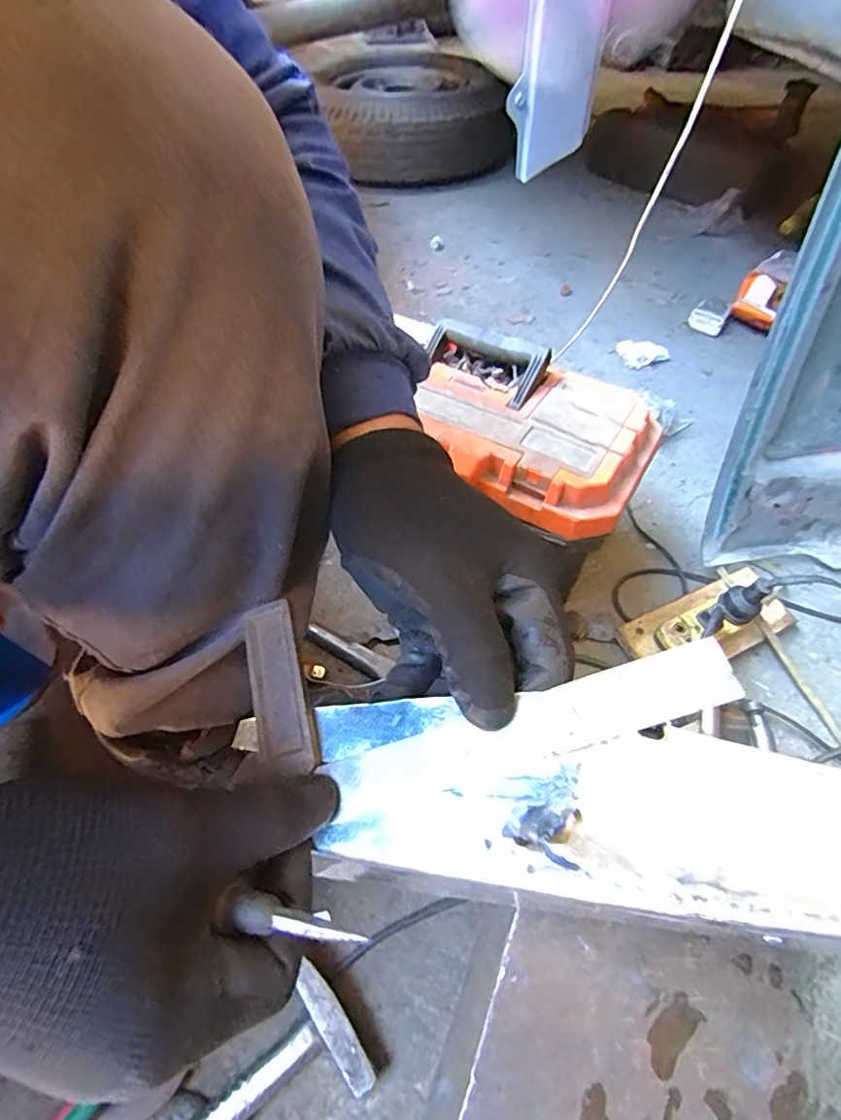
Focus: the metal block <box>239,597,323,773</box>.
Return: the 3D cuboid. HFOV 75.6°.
[{"bbox_3d":[-0.072,0.062,0.271,0.029,0.006,0.085,-20,65,6],"label":"metal block"}]

